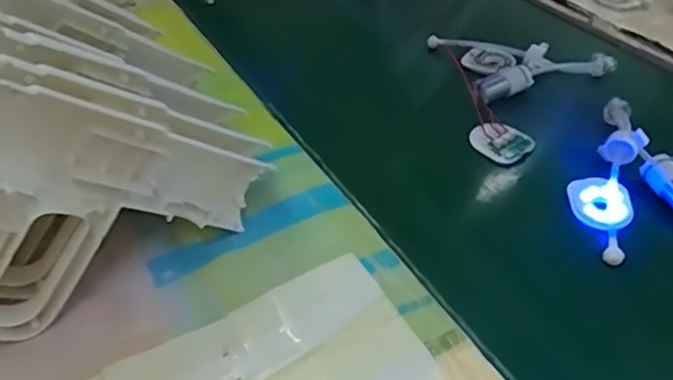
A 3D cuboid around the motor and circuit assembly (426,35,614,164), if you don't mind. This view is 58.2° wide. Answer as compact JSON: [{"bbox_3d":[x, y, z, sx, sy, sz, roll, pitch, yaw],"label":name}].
[{"bbox_3d":[0.159,-0.117,0.642,0.180,0.033,0.189,31,52,33],"label":"motor and circuit assembly"}]

